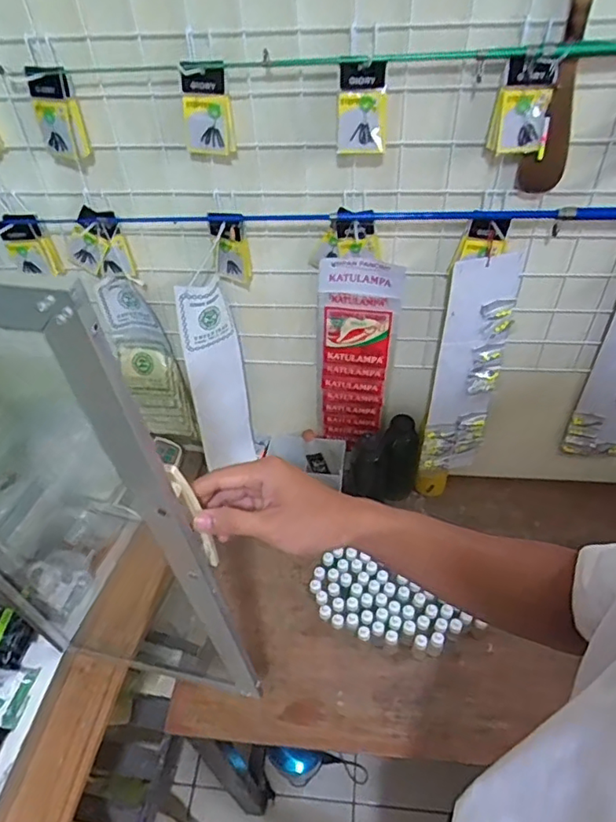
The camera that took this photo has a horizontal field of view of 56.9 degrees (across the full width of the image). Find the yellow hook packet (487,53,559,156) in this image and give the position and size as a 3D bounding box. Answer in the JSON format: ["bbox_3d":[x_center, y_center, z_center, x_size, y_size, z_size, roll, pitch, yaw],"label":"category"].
[{"bbox_3d":[0.234,-0.329,0.612,0.060,0.111,0.026,15,65,16],"label":"yellow hook packet"}]

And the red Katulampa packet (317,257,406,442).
[{"bbox_3d":[0.077,-0.074,0.904,0.119,0.361,0.037,-2,46,2],"label":"red Katulampa packet"}]

